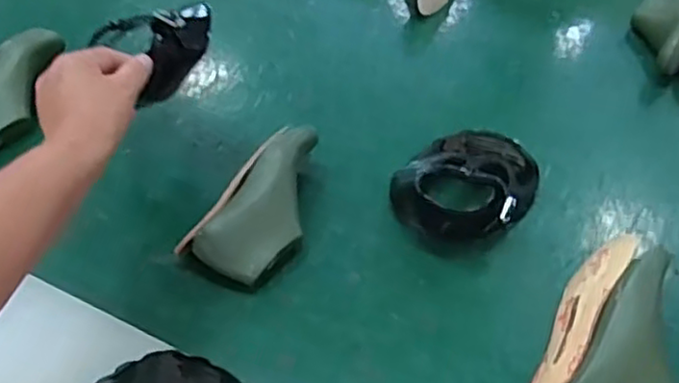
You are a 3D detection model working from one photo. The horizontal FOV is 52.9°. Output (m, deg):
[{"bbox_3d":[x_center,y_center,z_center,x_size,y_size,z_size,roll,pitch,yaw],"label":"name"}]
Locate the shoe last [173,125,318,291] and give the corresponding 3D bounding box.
[{"bbox_3d":[-0.069,0.009,0.661,0.090,0.058,0.174,24,51,21],"label":"shoe last"}]

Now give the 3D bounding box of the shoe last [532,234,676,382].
[{"bbox_3d":[0.230,0.119,0.563,0.098,0.059,0.179,21,50,18],"label":"shoe last"}]

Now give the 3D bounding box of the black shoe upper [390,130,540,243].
[{"bbox_3d":[0.135,-0.023,0.698,0.131,0.062,0.168,16,48,15],"label":"black shoe upper"}]

